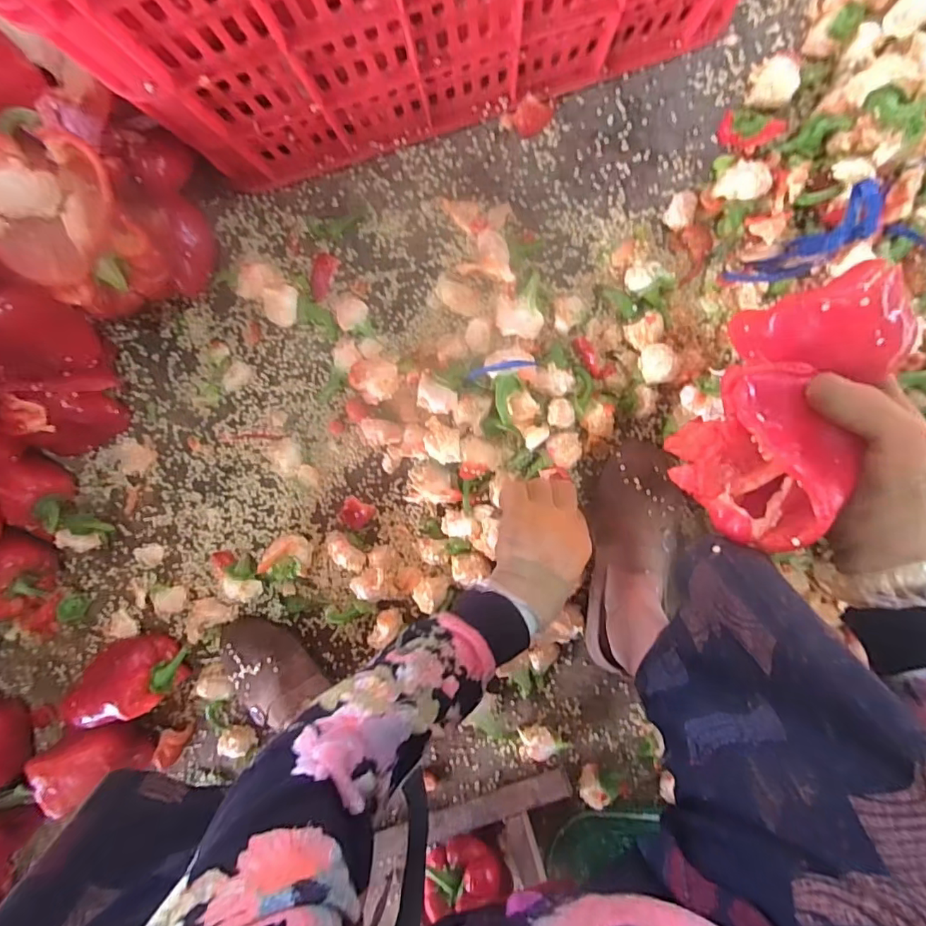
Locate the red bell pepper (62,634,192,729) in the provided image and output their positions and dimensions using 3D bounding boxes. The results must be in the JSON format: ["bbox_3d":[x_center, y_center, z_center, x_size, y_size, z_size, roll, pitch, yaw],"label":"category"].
[{"bbox_3d":[-0.383,0.245,0.578,0.123,0.072,0.082,-33,95,8],"label":"red bell pepper"}]

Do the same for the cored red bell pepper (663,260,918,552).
[{"bbox_3d":[0.211,-0.037,0.333,0.091,0.083,0.179,26,99,0],"label":"cored red bell pepper"}]

